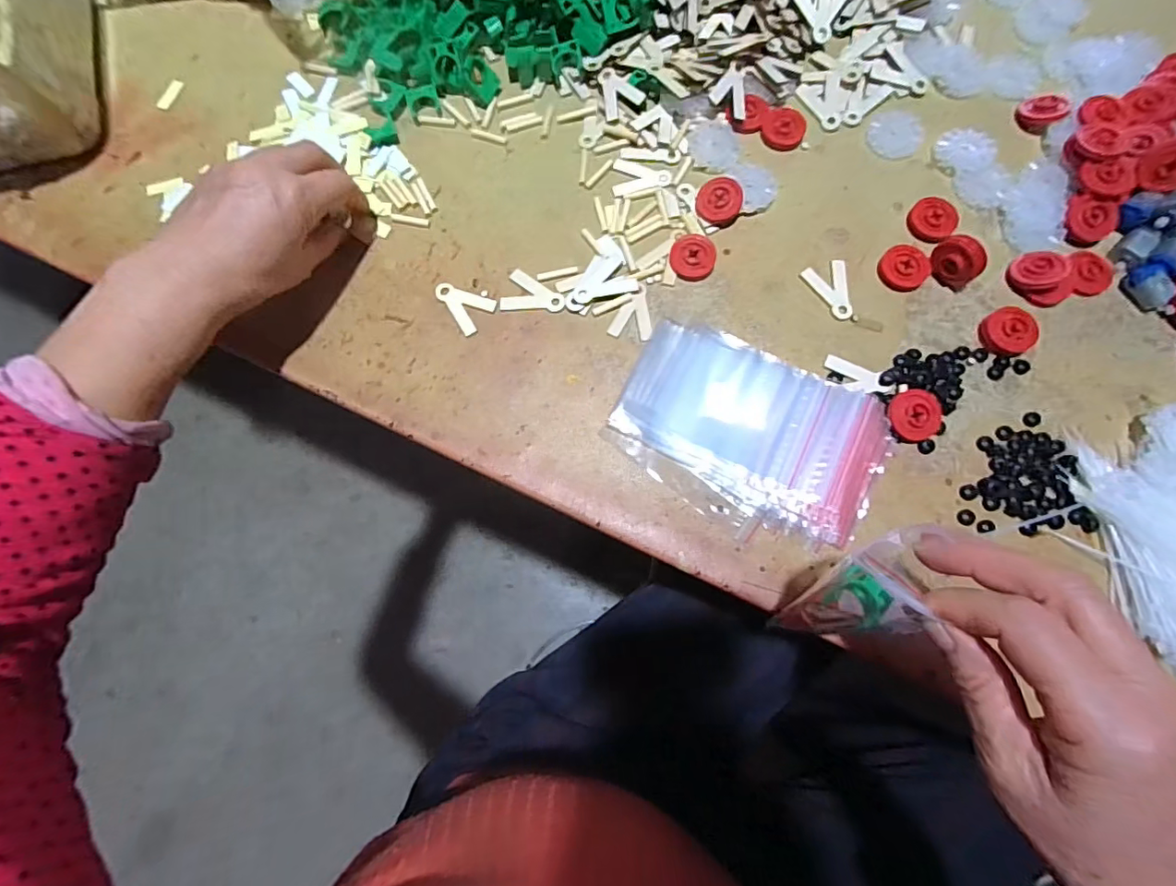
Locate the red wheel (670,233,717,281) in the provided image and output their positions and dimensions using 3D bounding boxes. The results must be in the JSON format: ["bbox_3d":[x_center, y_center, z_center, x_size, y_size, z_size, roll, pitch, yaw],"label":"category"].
[{"bbox_3d":[0.076,-0.133,0.385,0.032,0.005,0.032,1,100,5],"label":"red wheel"}]

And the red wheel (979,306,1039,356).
[{"bbox_3d":[0.286,-0.076,0.363,0.035,0.013,0.033,0,77,1],"label":"red wheel"}]

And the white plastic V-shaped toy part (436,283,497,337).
[{"bbox_3d":[-0.090,-0.100,0.383,0.043,0.004,0.030,40,81,9],"label":"white plastic V-shaped toy part"}]

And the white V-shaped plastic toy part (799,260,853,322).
[{"bbox_3d":[0.174,-0.108,0.380,0.030,0.004,0.045,-19,77,-3],"label":"white V-shaped plastic toy part"}]

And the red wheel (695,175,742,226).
[{"bbox_3d":[0.096,-0.177,0.390,0.032,0.008,0.032,-1,98,12],"label":"red wheel"}]

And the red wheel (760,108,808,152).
[{"bbox_3d":[0.148,-0.237,0.404,0.031,0.007,0.031,0,77,1],"label":"red wheel"}]

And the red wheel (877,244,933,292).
[{"bbox_3d":[0.223,-0.124,0.377,0.032,0.008,0.034,0,77,1],"label":"red wheel"}]

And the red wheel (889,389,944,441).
[{"bbox_3d":[0.214,-0.018,0.351,0.032,0.011,0.032,0,77,1],"label":"red wheel"}]

